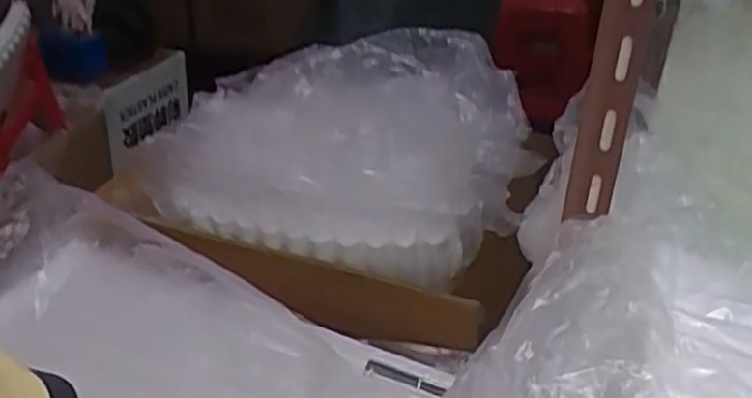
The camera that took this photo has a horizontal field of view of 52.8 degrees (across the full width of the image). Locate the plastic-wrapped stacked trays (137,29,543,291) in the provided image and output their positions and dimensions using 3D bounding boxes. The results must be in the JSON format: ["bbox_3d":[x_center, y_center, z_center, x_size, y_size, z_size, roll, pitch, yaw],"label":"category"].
[{"bbox_3d":[-0.033,-0.057,0.814,0.390,0.153,0.241,8,29,8],"label":"plastic-wrapped stacked trays"}]

